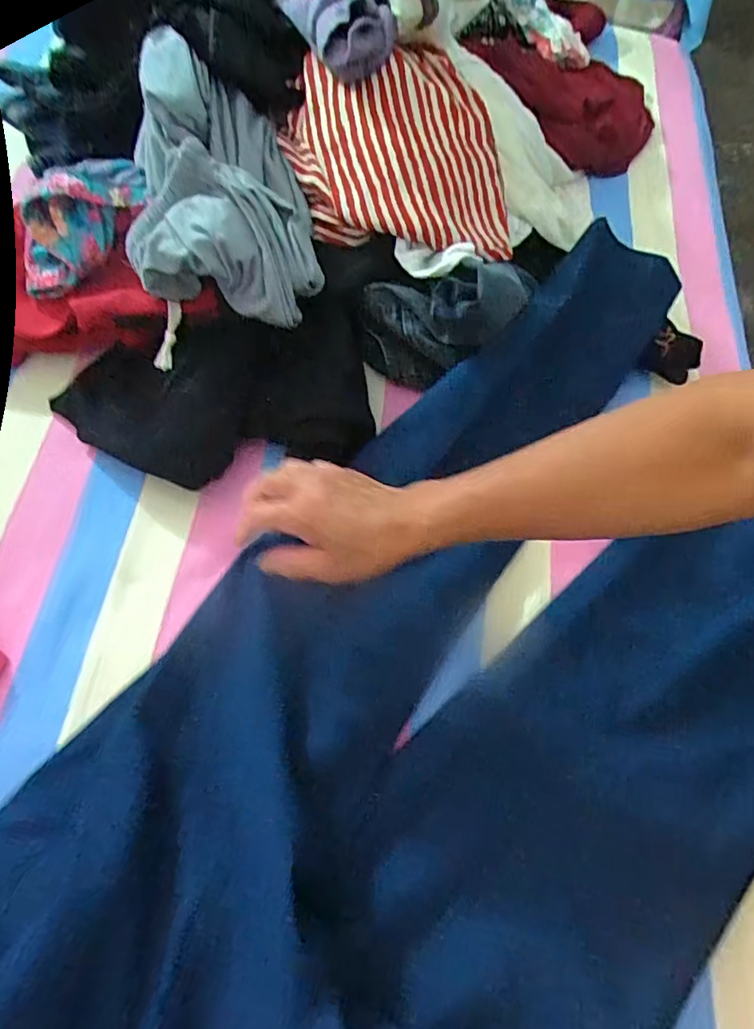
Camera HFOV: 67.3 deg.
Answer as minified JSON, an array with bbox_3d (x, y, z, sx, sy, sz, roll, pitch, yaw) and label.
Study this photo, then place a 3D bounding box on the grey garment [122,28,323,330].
[{"bbox_3d":[-0.152,-0.301,0.527,0.168,0.110,0.260,-9,64,-7],"label":"grey garment"}]

